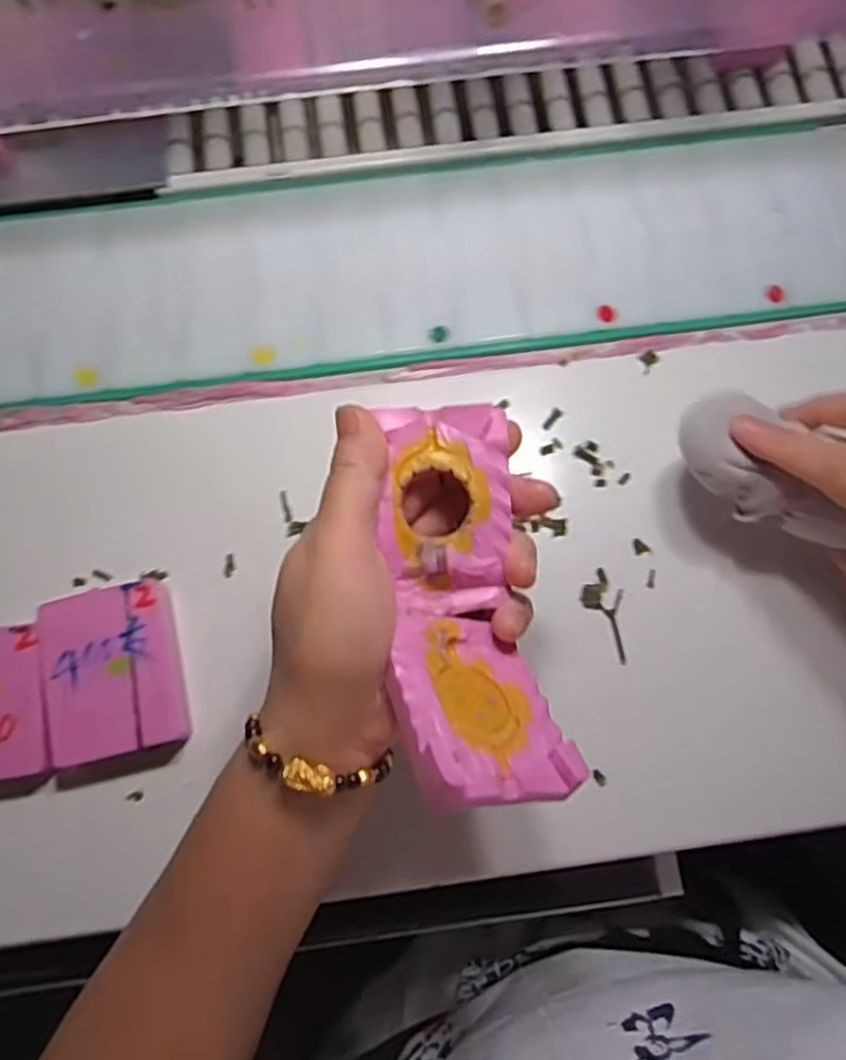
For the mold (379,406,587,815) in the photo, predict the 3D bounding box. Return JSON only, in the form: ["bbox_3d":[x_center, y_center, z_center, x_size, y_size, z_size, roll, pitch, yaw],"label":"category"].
[{"bbox_3d":[0.015,0.025,0.272,0.055,0.047,0.144,-8,66,-1],"label":"mold"}]

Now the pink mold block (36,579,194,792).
[{"bbox_3d":[-0.148,0.072,0.354,0.062,0.025,0.084,-13,76,-4],"label":"pink mold block"}]

